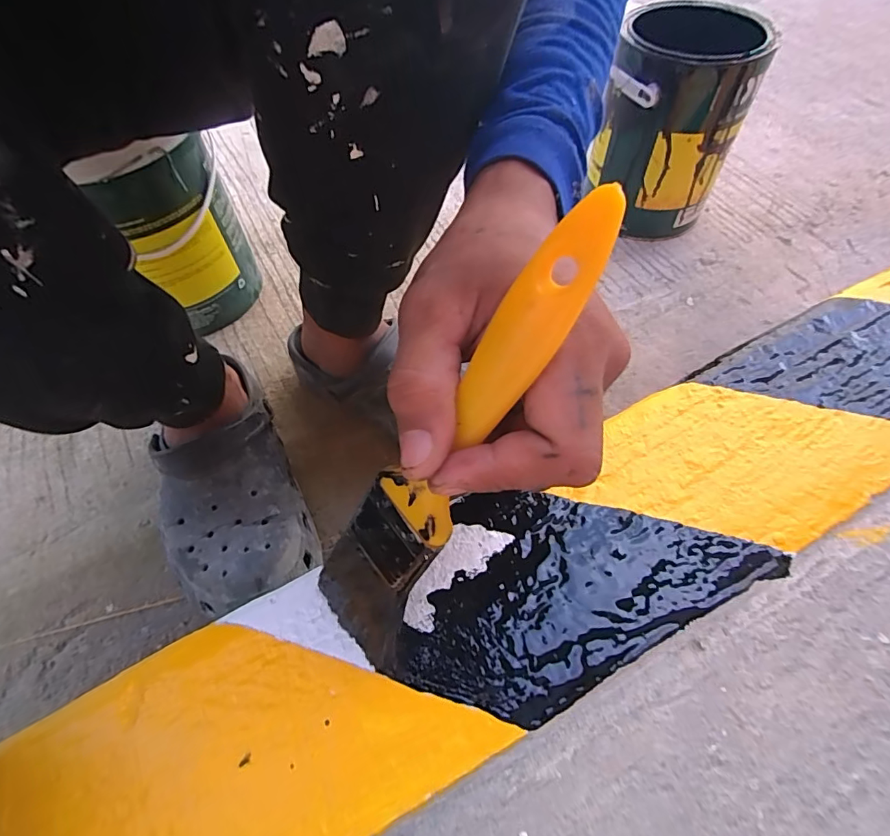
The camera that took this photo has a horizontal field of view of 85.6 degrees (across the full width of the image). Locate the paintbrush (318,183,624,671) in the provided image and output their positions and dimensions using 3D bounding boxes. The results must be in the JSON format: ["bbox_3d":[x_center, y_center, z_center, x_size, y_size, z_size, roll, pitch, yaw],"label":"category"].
[{"bbox_3d":[-0.001,0.018,0.166,0.042,0.192,0.009,45,31,25],"label":"paintbrush"}]

